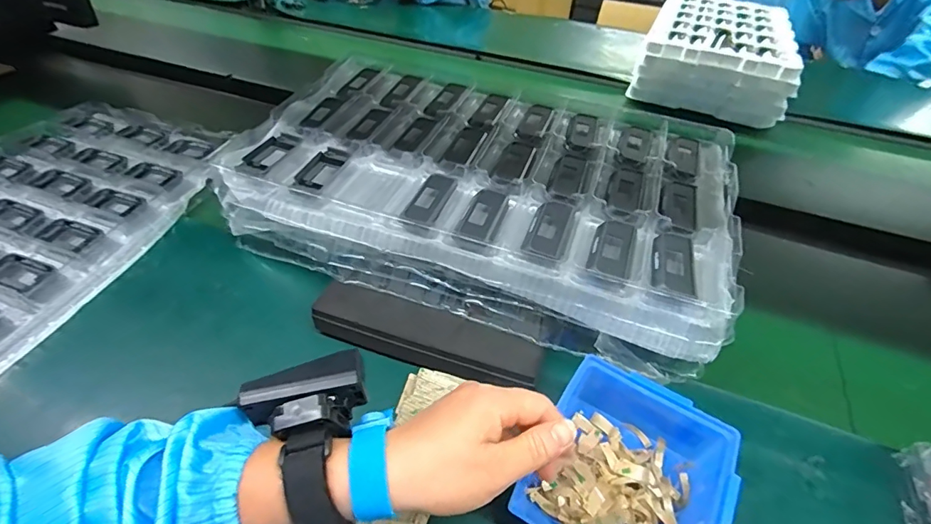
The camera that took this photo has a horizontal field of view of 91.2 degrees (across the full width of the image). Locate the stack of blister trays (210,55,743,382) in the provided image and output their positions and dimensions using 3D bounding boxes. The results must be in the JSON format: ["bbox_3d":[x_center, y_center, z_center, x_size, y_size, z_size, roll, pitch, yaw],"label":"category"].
[{"bbox_3d":[0.020,-0.090,0.521,0.512,0.081,0.311,17,47,13],"label":"stack of blister trays"}]

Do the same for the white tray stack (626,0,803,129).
[{"bbox_3d":[0.503,-0.431,0.915,0.244,0.099,0.436,19,48,15],"label":"white tray stack"}]

